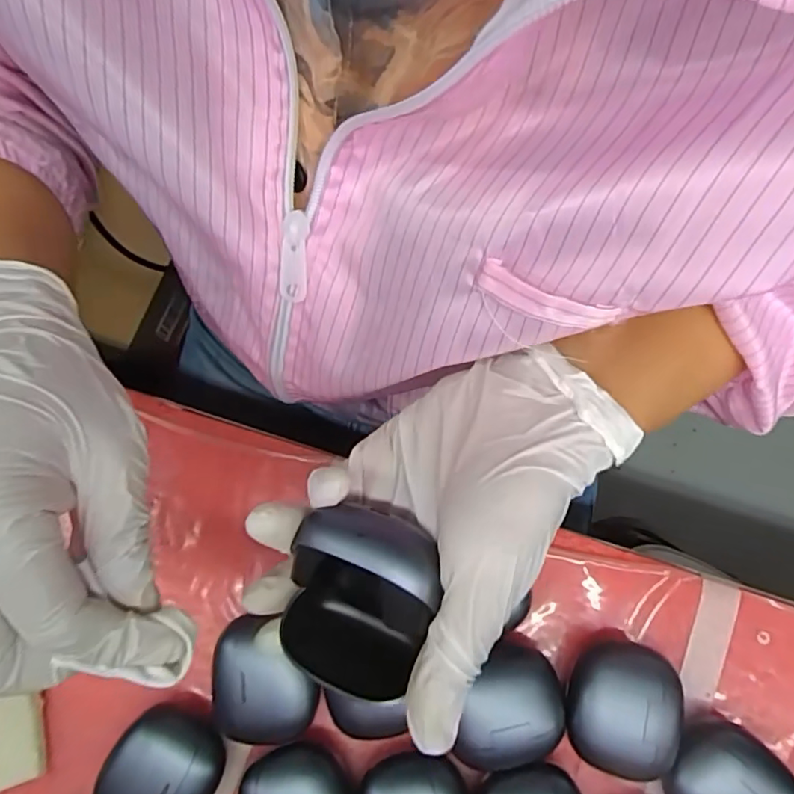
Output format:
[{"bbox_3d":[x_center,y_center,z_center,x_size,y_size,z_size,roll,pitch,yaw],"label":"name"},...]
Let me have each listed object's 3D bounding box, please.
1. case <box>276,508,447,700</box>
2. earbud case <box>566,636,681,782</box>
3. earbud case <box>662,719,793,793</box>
[{"bbox_3d":[-0.015,0.073,0.205,0.051,0.048,0.063,22,80,5],"label":"case"},{"bbox_3d":[0.105,0.146,0.266,0.047,0.033,0.056,15,80,4],"label":"earbud case"},{"bbox_3d":[0.152,0.180,0.259,0.052,0.029,0.050,38,82,8],"label":"earbud case"}]

